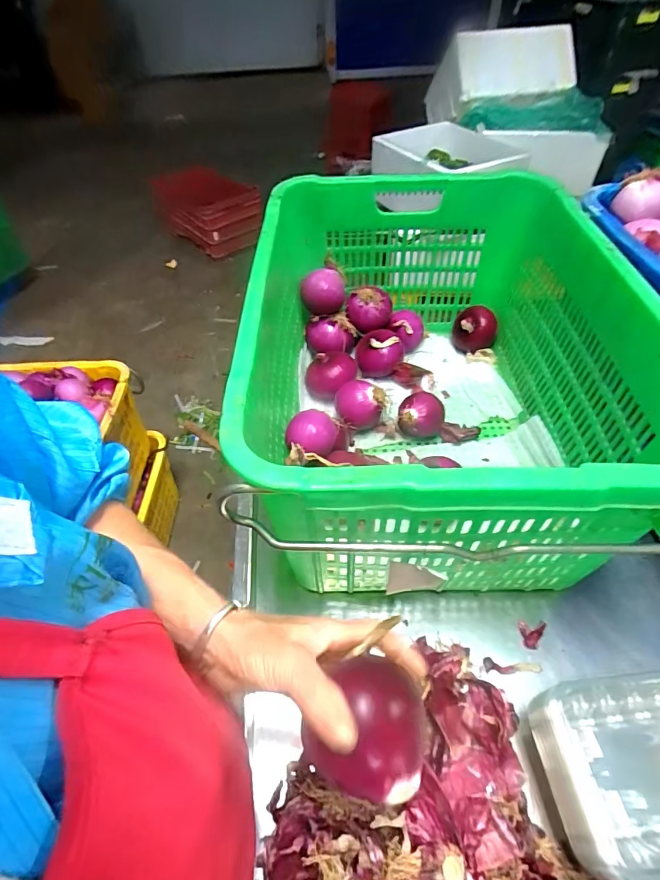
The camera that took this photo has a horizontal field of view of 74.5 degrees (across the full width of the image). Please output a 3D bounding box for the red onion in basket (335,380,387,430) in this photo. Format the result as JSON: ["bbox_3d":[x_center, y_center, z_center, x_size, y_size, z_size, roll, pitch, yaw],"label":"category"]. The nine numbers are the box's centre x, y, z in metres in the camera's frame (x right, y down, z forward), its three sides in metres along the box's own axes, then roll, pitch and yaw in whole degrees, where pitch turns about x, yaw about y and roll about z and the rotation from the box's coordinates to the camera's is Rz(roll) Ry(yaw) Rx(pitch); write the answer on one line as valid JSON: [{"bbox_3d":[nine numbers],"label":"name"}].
[{"bbox_3d":[0.046,-0.058,0.679,0.069,0.060,0.063,-1,50,2],"label":"red onion in basket"}]

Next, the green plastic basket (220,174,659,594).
[{"bbox_3d":[0.123,-0.097,0.580,0.437,0.271,0.567,0,50,2],"label":"green plastic basket"}]

